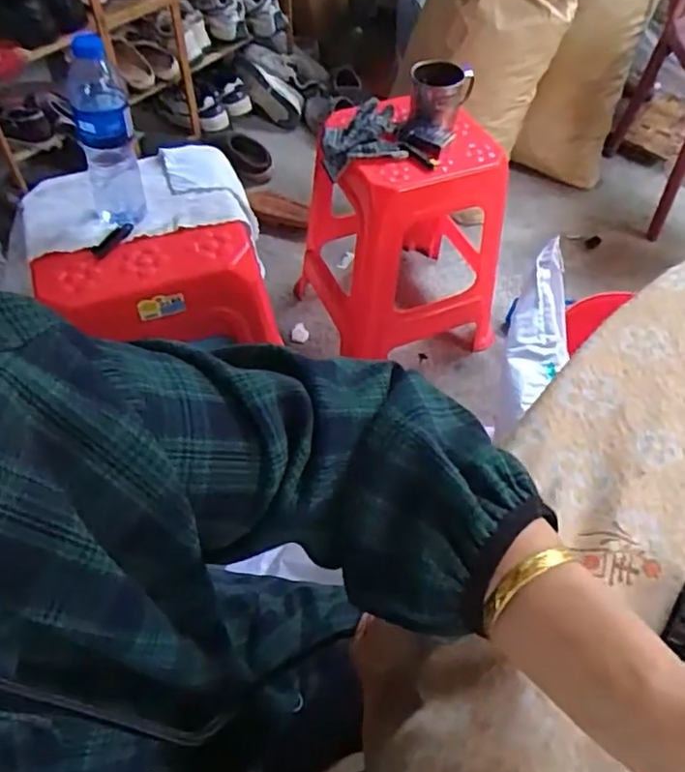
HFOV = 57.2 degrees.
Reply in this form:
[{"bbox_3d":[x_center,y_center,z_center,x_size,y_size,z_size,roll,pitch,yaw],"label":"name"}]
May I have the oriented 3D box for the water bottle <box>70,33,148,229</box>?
[{"bbox_3d":[-0.282,-0.289,0.753,0.068,0.213,0.060,-15,53,-10],"label":"water bottle"}]

